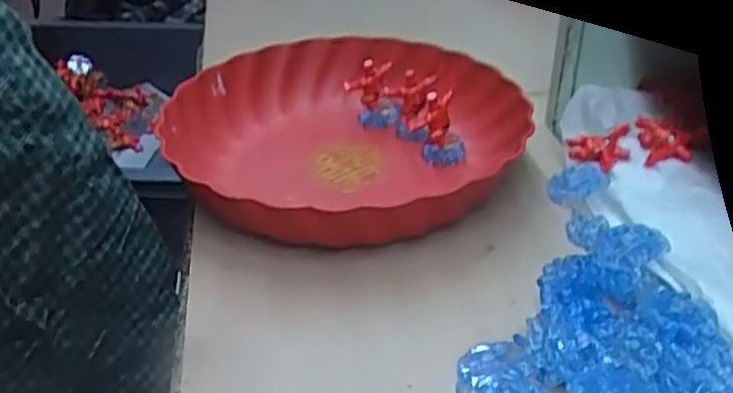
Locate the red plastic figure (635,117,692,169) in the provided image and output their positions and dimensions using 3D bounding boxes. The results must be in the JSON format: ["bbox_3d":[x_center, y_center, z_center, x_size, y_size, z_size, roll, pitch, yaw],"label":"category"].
[{"bbox_3d":[0.200,-0.037,0.489,0.030,0.023,0.031,-3,34,-2],"label":"red plastic figure"}]

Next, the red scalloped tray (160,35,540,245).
[{"bbox_3d":[-0.009,-0.039,0.501,0.228,0.060,0.222,-13,36,-16],"label":"red scalloped tray"}]

